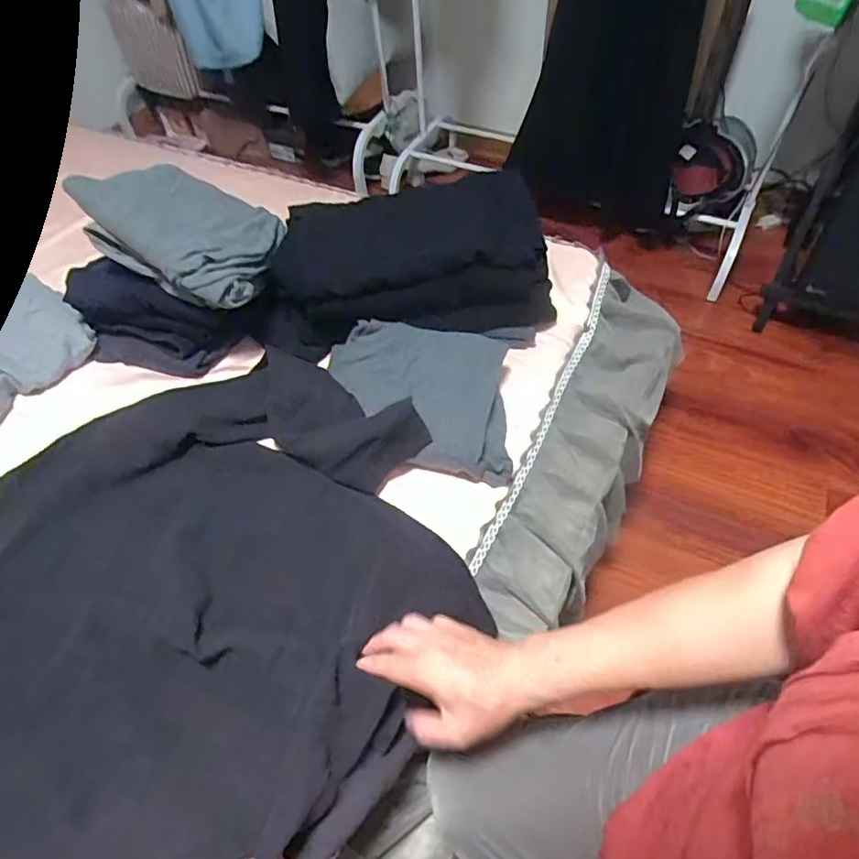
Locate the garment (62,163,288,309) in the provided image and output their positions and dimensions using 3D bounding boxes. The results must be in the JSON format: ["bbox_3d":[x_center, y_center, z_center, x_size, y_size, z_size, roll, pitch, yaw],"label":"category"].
[{"bbox_3d":[-0.309,-0.275,0.765,0.220,0.110,0.183,23,58,19],"label":"garment"}]

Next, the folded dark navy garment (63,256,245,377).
[{"bbox_3d":[-0.377,-0.146,0.791,0.219,0.132,0.066,11,55,11],"label":"folded dark navy garment"}]

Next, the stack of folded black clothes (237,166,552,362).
[{"bbox_3d":[-0.041,-0.232,0.808,0.406,0.136,0.192,-12,54,-5],"label":"stack of folded black clothes"}]

